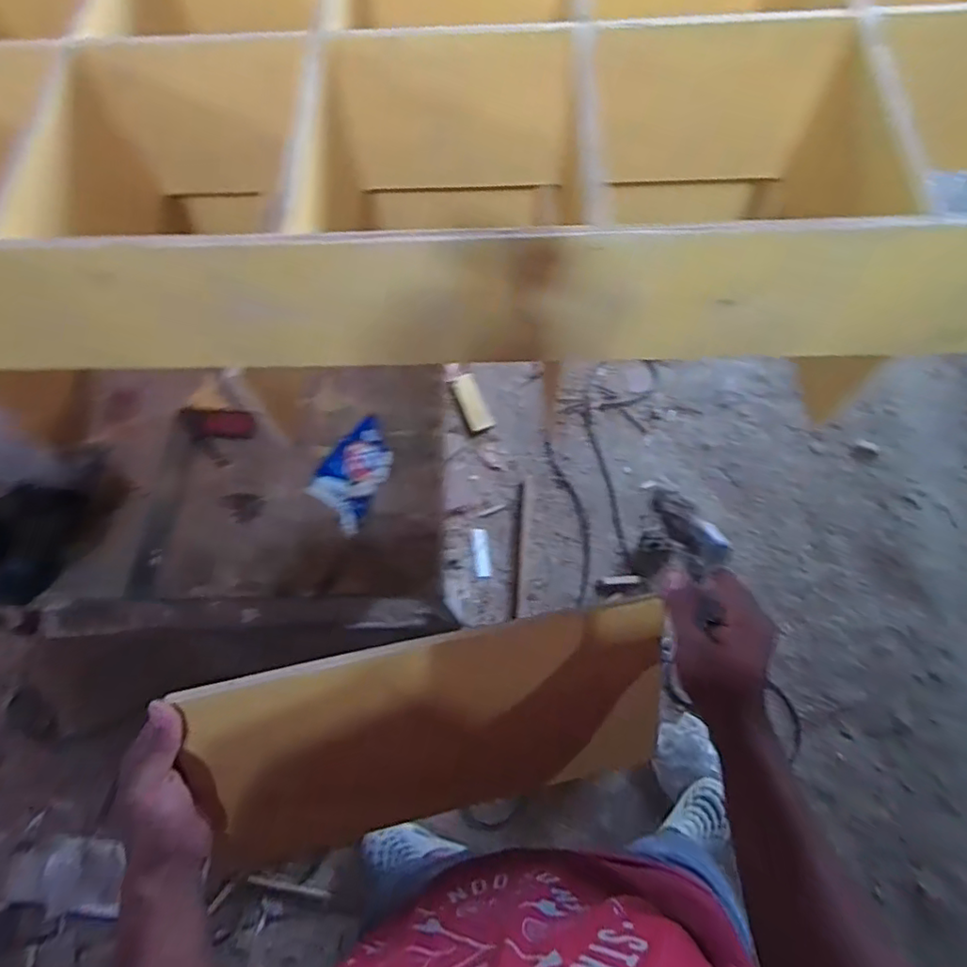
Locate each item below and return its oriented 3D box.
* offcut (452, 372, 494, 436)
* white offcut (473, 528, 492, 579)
[{"bbox_3d":[-0.034,-0.254,1.837,0.081,0.015,0.184,-21,87,-8],"label":"offcut"},{"bbox_3d":[-0.005,0.200,1.659,0.043,0.020,0.145,-6,67,-1],"label":"white offcut"}]

